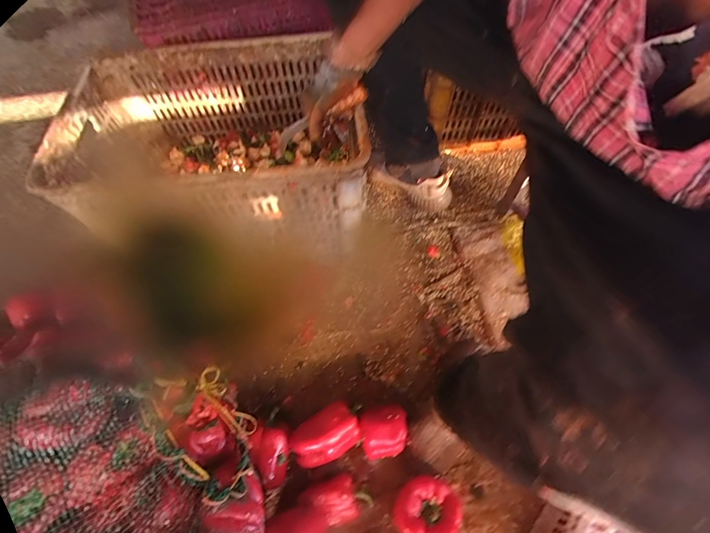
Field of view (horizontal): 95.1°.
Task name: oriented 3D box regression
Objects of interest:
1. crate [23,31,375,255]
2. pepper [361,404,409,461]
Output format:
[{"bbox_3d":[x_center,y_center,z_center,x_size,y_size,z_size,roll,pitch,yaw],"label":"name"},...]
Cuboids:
[{"bbox_3d":[-0.233,-0.239,0.647,0.492,0.253,0.388,-3,66,0],"label":"crate"},{"bbox_3d":[0.052,0.282,0.555,0.079,0.090,0.075,0,66,1],"label":"pepper"}]

